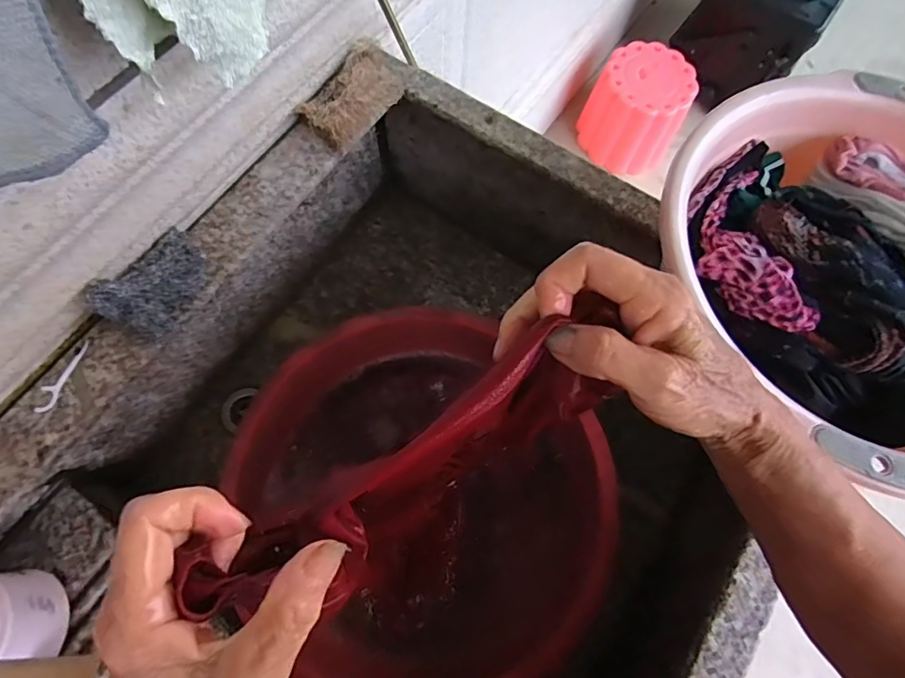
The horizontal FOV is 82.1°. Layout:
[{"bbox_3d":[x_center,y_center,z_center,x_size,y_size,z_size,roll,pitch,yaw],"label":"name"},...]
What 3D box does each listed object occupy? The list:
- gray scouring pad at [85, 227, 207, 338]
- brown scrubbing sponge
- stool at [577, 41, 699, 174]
[{"bbox_3d":[-0.257,-0.045,0.455,0.063,0.017,0.093,52,58,-21],"label":"gray scouring pad"},{"bbox_3d":[-0.097,-0.255,0.535,0.066,0.036,0.127,34,73,9],"label":"brown scrubbing sponge"},{"bbox_3d":[0.460,-0.584,1.327,0.229,0.200,0.236,29,72,7],"label":"stool"}]

